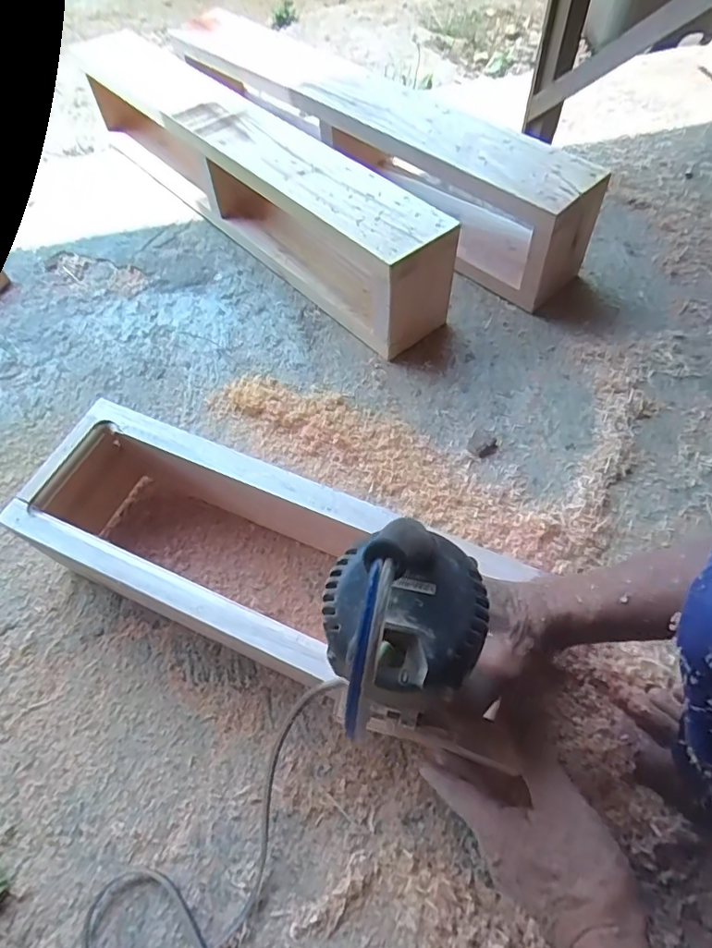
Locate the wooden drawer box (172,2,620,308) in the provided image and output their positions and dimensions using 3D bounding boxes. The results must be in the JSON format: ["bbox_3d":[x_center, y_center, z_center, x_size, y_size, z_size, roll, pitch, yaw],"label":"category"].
[{"bbox_3d":[0.001,-0.514,0.844,0.787,0.172,0.114,39,68,23],"label":"wooden drawer box"}]

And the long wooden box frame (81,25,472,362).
[{"bbox_3d":[-0.170,-0.454,0.823,0.132,0.159,0.777,-36,63,-17],"label":"long wooden box frame"}]

